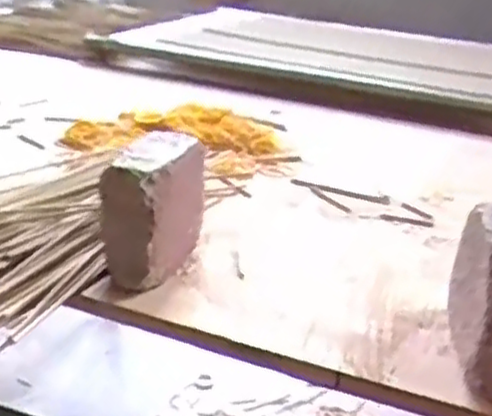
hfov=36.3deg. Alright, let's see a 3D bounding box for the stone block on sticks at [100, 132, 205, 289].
[{"bbox_3d":[-0.068,-0.001,0.582,0.051,0.096,0.105,12,25,19],"label":"stone block on sticks"}]

